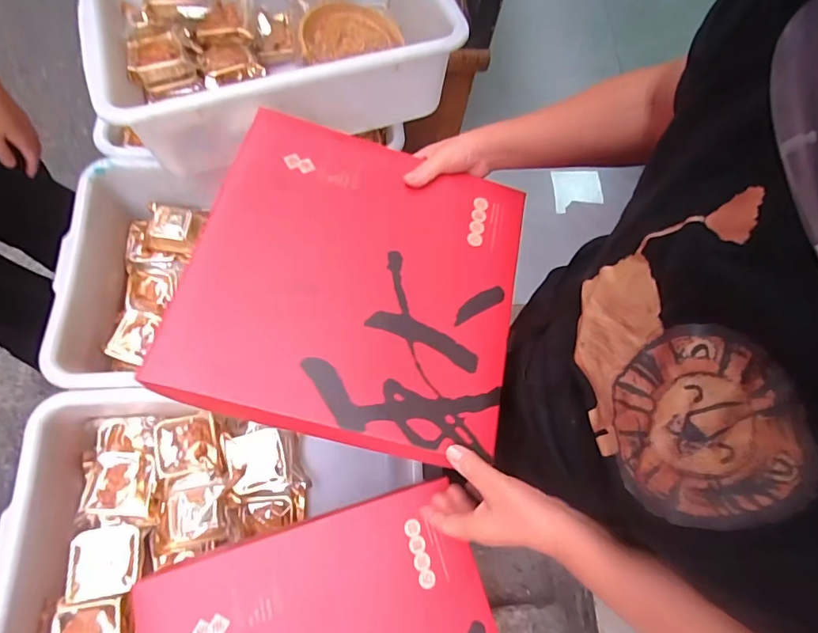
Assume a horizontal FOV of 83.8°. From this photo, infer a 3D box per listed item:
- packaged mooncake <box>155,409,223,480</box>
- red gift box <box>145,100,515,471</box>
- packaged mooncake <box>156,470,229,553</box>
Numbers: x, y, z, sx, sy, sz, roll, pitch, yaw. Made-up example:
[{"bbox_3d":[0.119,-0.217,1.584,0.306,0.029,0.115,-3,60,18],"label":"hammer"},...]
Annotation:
[{"bbox_3d":[-0.315,0.189,0.653,0.079,0.035,0.079,-7,73,-22],"label":"packaged mooncake"},{"bbox_3d":[-0.056,-0.047,0.502,0.348,0.055,0.347,11,68,2],"label":"red gift box"},{"bbox_3d":[-0.297,0.264,0.617,0.092,0.038,0.097,-3,72,-7],"label":"packaged mooncake"}]

